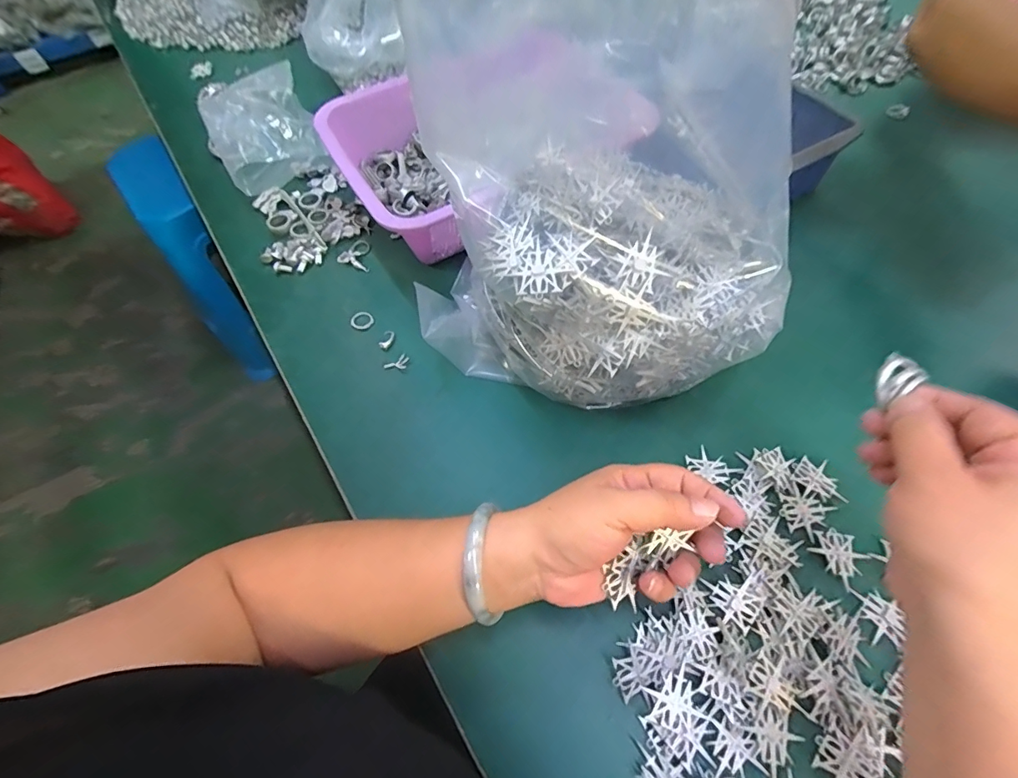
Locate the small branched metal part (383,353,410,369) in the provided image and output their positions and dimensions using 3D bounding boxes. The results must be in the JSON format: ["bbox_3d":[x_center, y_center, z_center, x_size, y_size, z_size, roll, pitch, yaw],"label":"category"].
[{"bbox_3d":[-0.100,-0.022,0.416,0.023,0.004,0.013,-35,66,-16],"label":"small branched metal part"}]

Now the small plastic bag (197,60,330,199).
[{"bbox_3d":[-0.292,-0.311,0.546,0.113,0.062,0.171,-27,63,-12],"label":"small plastic bag"}]

